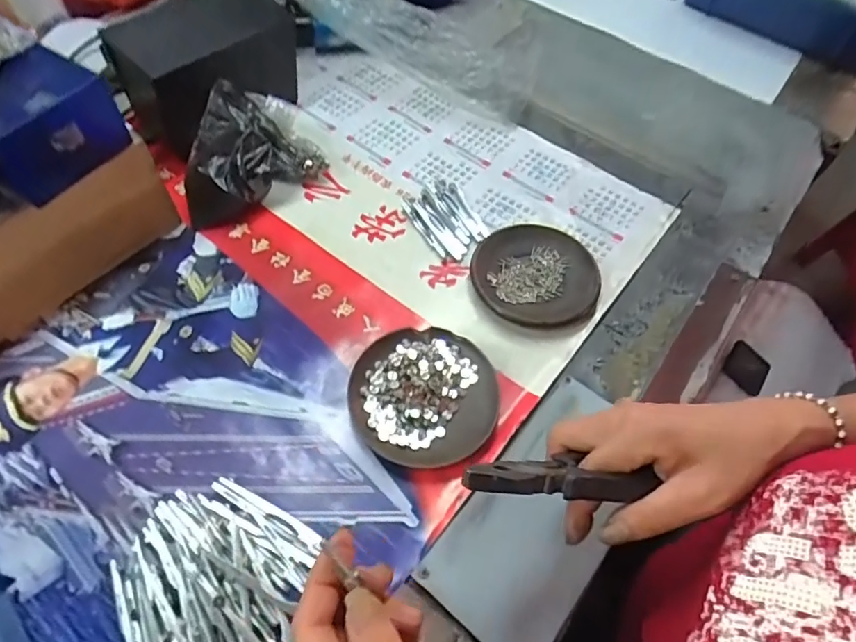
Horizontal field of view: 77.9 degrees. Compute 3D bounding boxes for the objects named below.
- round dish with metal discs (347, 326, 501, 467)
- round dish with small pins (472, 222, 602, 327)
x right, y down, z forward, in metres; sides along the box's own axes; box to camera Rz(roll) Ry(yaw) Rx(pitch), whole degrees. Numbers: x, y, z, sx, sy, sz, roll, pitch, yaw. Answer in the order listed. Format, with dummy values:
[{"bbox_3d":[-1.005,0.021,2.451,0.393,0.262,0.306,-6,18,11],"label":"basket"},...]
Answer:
[{"bbox_3d":[-0.002,0.057,0.418,0.115,0.016,0.110,1,58,-2],"label":"round dish with metal discs"},{"bbox_3d":[0.098,-0.045,0.482,0.111,0.020,0.114,1,58,-2],"label":"round dish with small pins"}]

